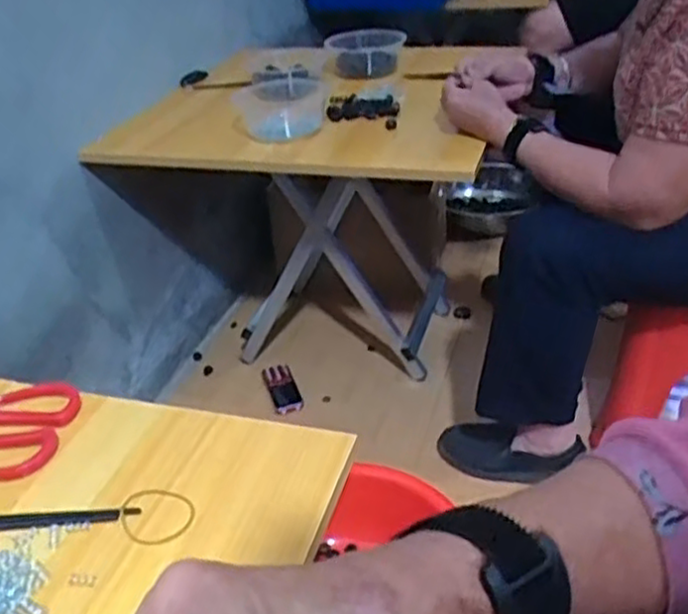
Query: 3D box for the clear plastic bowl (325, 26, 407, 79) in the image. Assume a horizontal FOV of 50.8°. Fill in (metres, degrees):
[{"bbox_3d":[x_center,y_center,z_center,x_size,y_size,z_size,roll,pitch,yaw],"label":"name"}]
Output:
[{"bbox_3d":[0.038,-0.471,1.337,0.145,0.050,0.174,-5,33,-1],"label":"clear plastic bowl"}]

